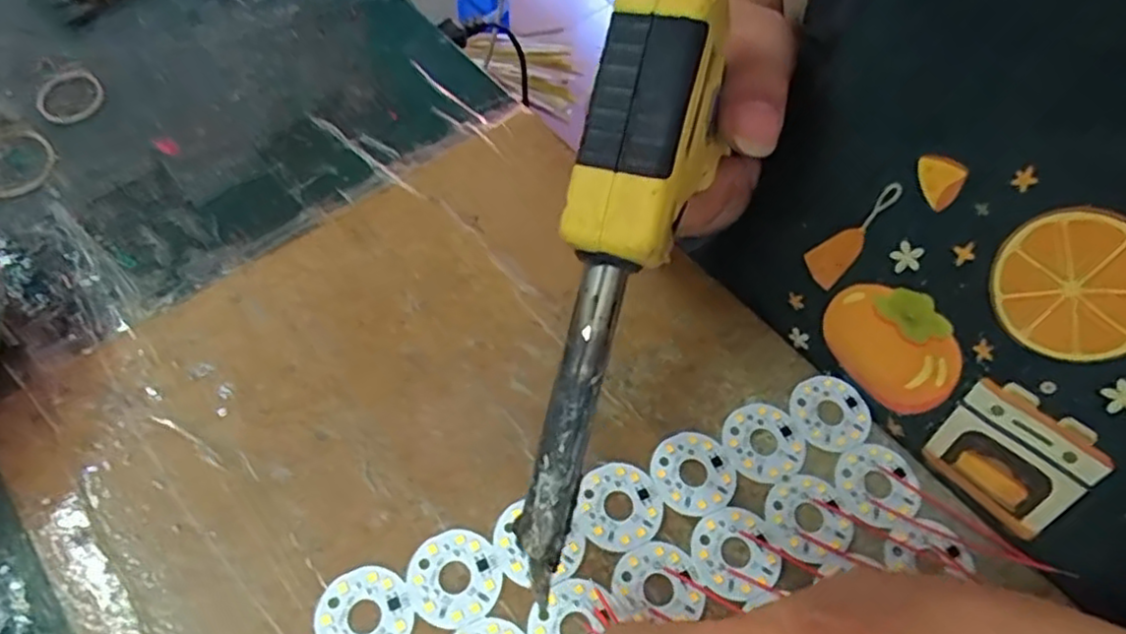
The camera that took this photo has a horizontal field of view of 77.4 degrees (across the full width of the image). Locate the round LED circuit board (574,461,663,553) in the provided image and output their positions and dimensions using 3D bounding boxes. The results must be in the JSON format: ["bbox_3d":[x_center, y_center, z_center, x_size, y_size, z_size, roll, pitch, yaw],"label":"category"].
[{"bbox_3d":[0.020,0.067,0.251,0.031,0.004,0.030,2,61,-3],"label":"round LED circuit board"}]

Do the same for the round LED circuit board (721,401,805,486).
[{"bbox_3d":[0.076,0.047,0.265,0.031,0.004,0.030,2,61,-3],"label":"round LED circuit board"}]

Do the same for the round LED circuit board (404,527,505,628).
[{"bbox_3d":[-0.036,0.086,0.235,0.030,0.004,0.030,2,61,-3],"label":"round LED circuit board"}]

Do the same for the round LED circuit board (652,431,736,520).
[{"bbox_3d":[0.048,0.057,0.258,0.030,0.004,0.030,2,61,-3],"label":"round LED circuit board"}]

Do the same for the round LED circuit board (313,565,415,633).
[{"bbox_3d":[-0.064,0.097,0.227,0.030,0.004,0.030,2,61,-3],"label":"round LED circuit board"}]

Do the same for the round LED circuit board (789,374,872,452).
[{"bbox_3d":[0.104,0.036,0.272,0.029,0.004,0.030,2,61,-3],"label":"round LED circuit board"}]

